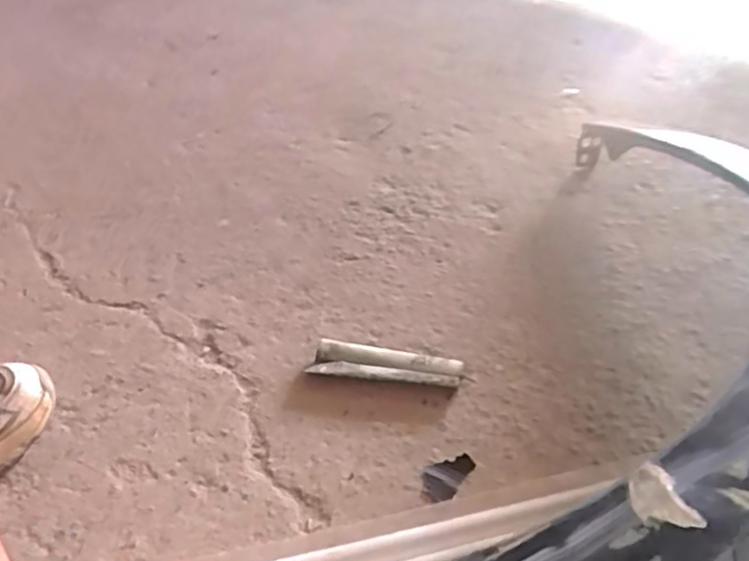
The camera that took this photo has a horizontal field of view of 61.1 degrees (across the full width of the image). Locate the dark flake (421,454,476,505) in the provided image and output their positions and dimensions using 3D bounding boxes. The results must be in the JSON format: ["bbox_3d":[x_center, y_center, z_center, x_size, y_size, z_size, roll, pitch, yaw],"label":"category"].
[{"bbox_3d":[0.055,0.158,0.509,0.033,0.008,0.057,14,37,31],"label":"dark flake"}]

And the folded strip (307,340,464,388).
[{"bbox_3d":[0.011,0.079,0.592,0.136,0.015,0.038,5,43,7],"label":"folded strip"}]

